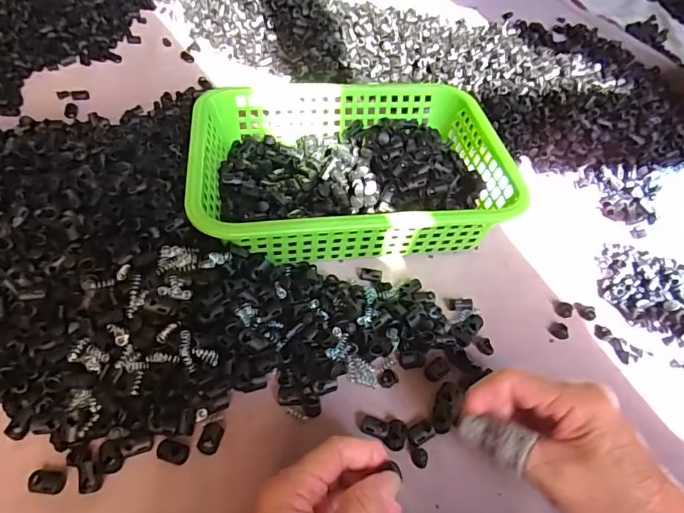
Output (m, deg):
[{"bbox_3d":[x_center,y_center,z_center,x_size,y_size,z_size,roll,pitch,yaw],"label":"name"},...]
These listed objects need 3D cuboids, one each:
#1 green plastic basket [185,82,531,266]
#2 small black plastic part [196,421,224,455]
[{"bbox_3d":[0.006,-0.085,0.470,0.285,0.081,0.201,-3,48,-9],"label":"green plastic basket"},{"bbox_3d":[-0.092,0.127,0.324,0.014,0.008,0.020,16,48,8],"label":"small black plastic part"}]

